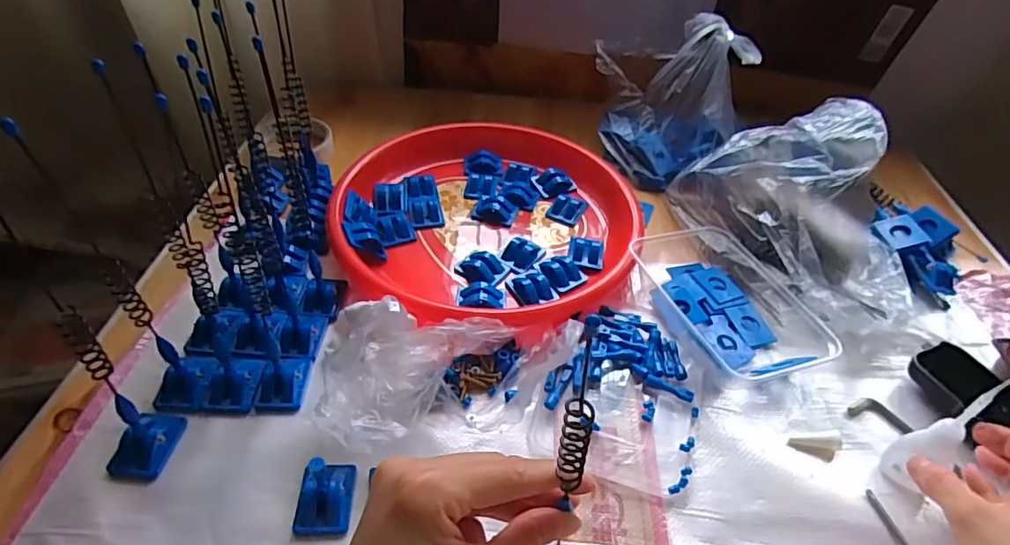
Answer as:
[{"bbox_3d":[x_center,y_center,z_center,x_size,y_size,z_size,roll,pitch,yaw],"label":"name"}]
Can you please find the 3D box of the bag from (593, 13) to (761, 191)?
[{"bbox_3d":[0.181,-0.193,0.621,0.172,0.148,0.120,12,45,7],"label":"bag"}]

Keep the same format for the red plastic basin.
[{"bbox_3d":[-0.019,-0.053,0.558,0.289,0.042,0.286,2,45,-2],"label":"red plastic basin"}]

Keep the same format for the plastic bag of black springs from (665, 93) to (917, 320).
[{"bbox_3d":[0.283,-0.068,0.514,0.125,0.129,0.221,-17,49,-20],"label":"plastic bag of black springs"}]

